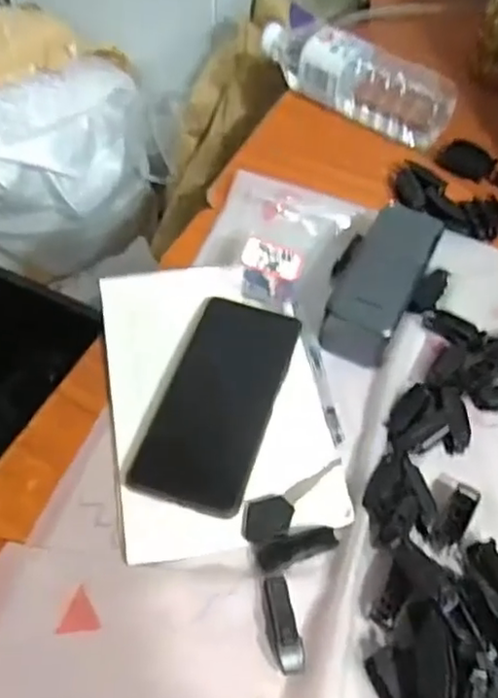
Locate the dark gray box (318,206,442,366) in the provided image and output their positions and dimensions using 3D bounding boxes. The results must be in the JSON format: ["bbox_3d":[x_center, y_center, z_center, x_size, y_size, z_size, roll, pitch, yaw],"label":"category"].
[{"bbox_3d":[0.105,-0.053,0.507,0.060,0.044,0.126,24,60,12],"label":"dark gray box"}]

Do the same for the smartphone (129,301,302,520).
[{"bbox_3d":[-0.022,0.035,0.462,0.080,0.015,0.160,17,59,8],"label":"smartphone"}]

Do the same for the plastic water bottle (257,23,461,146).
[{"bbox_3d":[0.106,-0.278,0.648,0.209,0.062,0.060,26,61,13],"label":"plastic water bottle"}]

